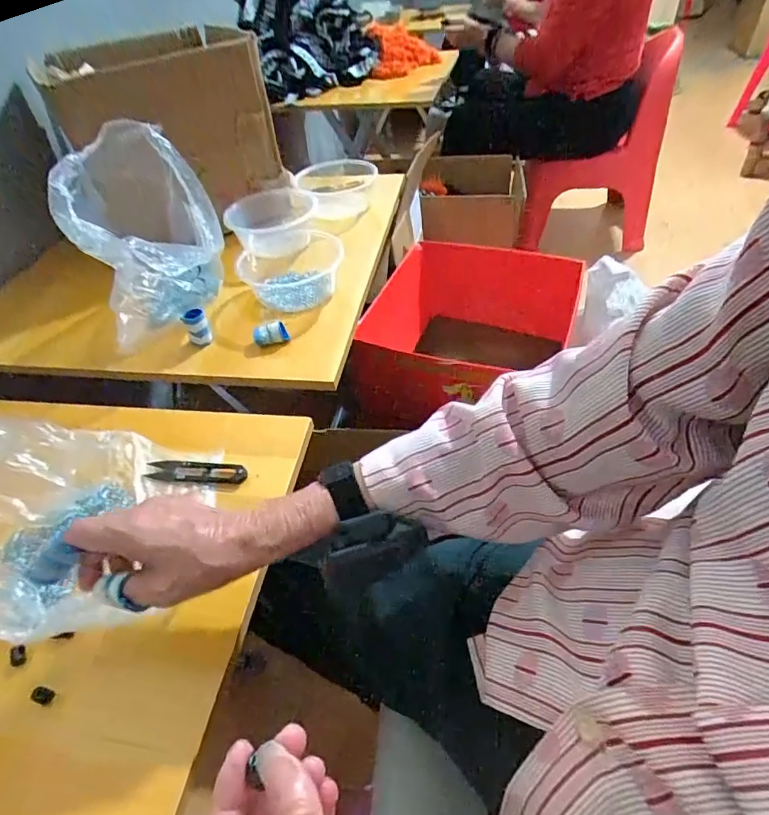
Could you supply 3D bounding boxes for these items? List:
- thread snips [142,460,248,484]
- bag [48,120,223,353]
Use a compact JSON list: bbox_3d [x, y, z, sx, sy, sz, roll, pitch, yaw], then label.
[{"bbox_3d":[-0.183,0.061,0.476,0.103,0.008,0.025,2,46,6],"label":"thread snips"},{"bbox_3d":[-0.295,-0.216,0.611,0.159,0.213,0.203,-21,46,-15],"label":"bag"}]

